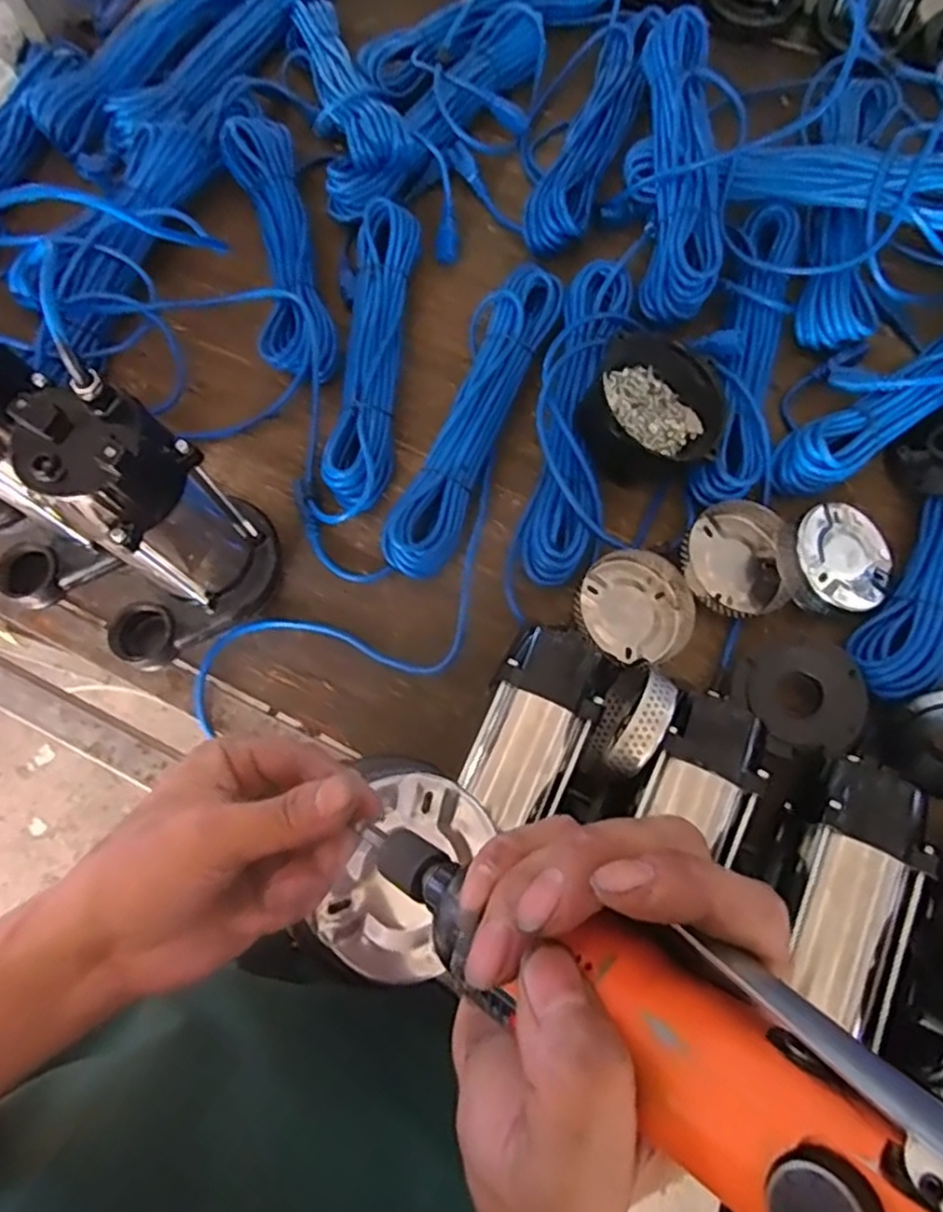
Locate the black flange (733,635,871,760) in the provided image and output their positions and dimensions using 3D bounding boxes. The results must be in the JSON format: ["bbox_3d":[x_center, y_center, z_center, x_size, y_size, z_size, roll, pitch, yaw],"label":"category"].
[{"bbox_3d":[0.281,0.077,0.611,0.098,0.030,0.099,-1,72,3],"label":"black flange"}]

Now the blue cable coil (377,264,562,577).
[{"bbox_3d":[0.002,-0.188,0.716,0.082,0.062,0.352,19,74,9],"label":"blue cable coil"}]

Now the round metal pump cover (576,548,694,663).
[{"bbox_3d":[0.153,0.000,0.655,0.104,0.026,0.107,-1,72,3],"label":"round metal pump cover"}]

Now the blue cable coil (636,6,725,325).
[{"bbox_3d":[0.218,-0.463,0.746,0.092,0.074,0.338,3,72,4],"label":"blue cable coil"}]

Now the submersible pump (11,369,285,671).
[{"bbox_3d":[-0.249,-0.056,0.550,0.161,0.236,0.102,-34,74,-8],"label":"submersible pump"}]

